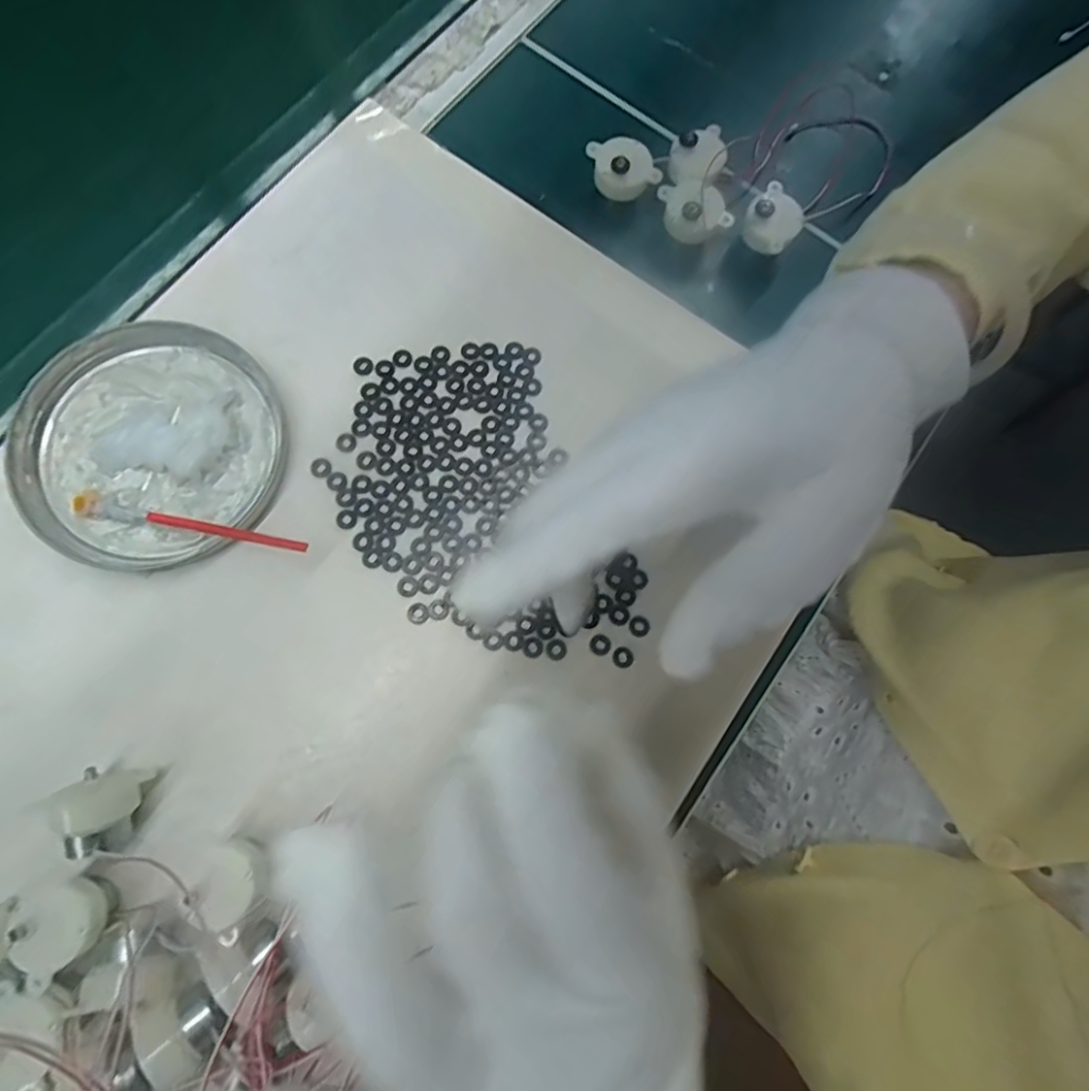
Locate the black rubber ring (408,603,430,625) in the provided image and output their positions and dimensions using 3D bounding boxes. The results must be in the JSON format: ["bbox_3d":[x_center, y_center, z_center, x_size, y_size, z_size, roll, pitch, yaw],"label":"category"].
[{"bbox_3d":[-0.064,0.034,0.296,0.011,0.004,0.011,1,78,-4],"label":"black rubber ring"}]

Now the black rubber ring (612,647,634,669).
[{"bbox_3d":[0.040,0.056,0.293,0.010,0.004,0.010,1,78,-4],"label":"black rubber ring"}]

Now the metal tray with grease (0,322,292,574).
[{"bbox_3d":[-0.202,-0.052,0.303,0.128,0.018,0.125,5,78,-3],"label":"metal tray with grease"}]

